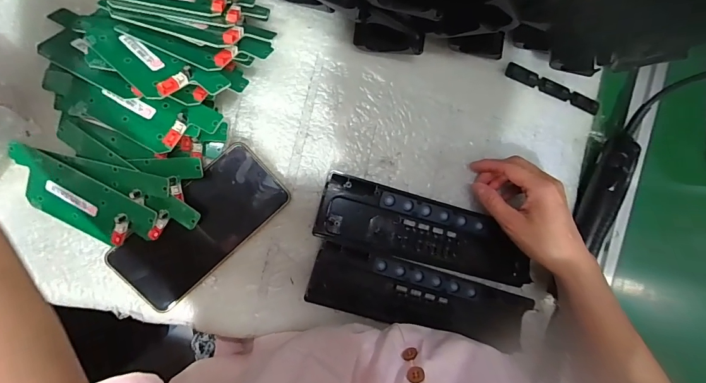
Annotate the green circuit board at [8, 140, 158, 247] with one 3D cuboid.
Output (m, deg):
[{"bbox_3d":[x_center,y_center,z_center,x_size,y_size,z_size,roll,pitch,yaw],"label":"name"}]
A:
[{"bbox_3d":[-0.242,0.010,0.325,0.134,0.012,0.057,27,106,-2],"label":"green circuit board"}]

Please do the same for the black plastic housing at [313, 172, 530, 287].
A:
[{"bbox_3d":[0.083,0.043,0.395,0.237,0.016,0.067,15,89,-10],"label":"black plastic housing"}]

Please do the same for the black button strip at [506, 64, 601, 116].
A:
[{"bbox_3d":[0.232,-0.118,0.423,0.123,0.004,0.020,19,89,-10],"label":"black button strip"}]

